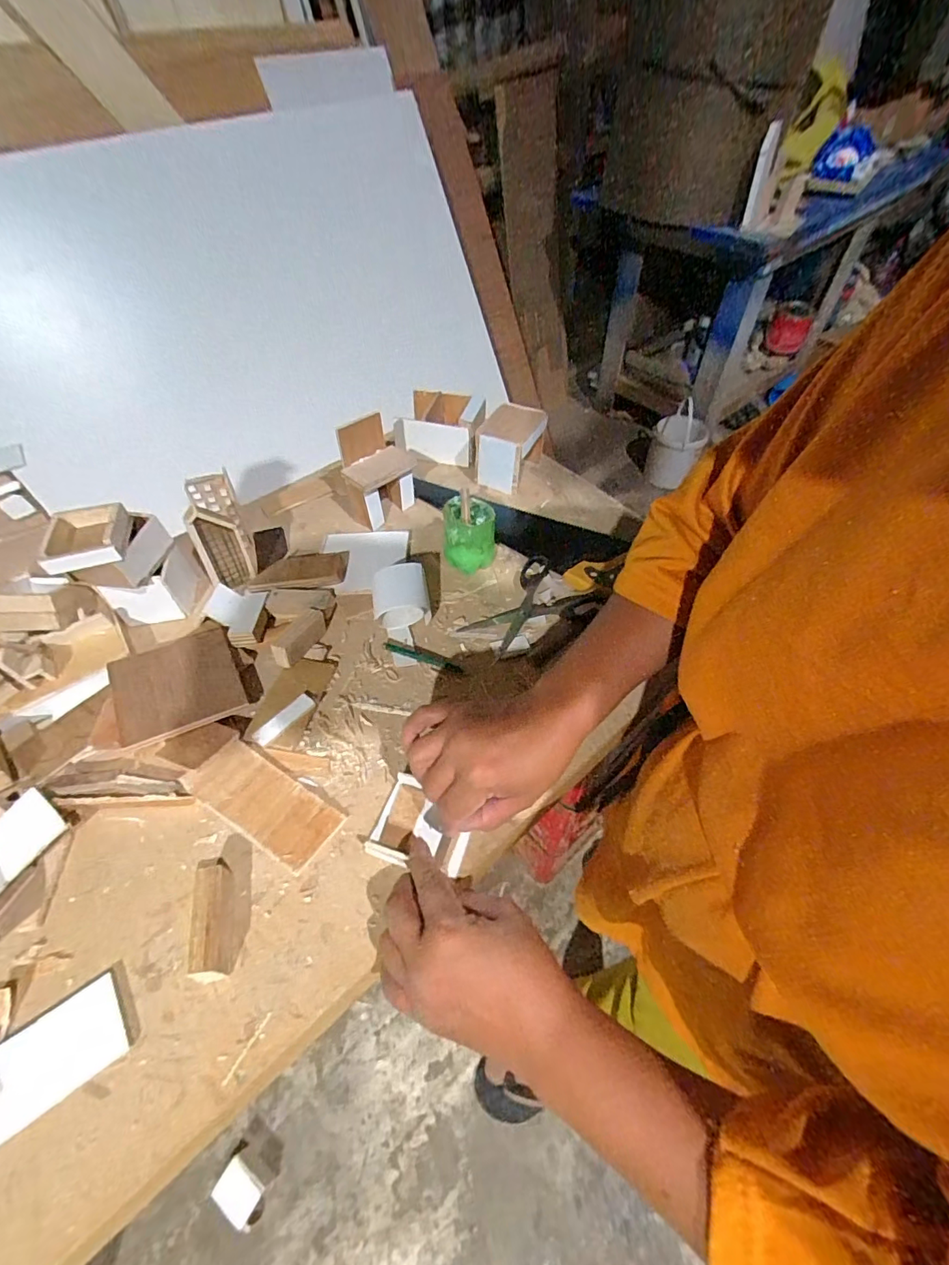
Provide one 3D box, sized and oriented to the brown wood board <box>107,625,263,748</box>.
[{"bbox_3d":[-0.271,0.046,0.466,0.113,0.012,0.101,-21,58,-30],"label":"brown wood board"}]

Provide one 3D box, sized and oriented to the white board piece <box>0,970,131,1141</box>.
[{"bbox_3d":[-0.270,0.266,0.306,0.095,0.005,0.049,-32,59,-20],"label":"white board piece"}]

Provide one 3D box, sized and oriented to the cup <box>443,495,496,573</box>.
[{"bbox_3d":[-0.005,-0.107,0.552,0.056,0.068,0.053,-1,53,1],"label":"cup"}]

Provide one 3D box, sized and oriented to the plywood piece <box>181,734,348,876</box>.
[{"bbox_3d":[-0.170,0.136,0.403,0.125,0.006,0.055,30,50,16],"label":"plywood piece"}]

